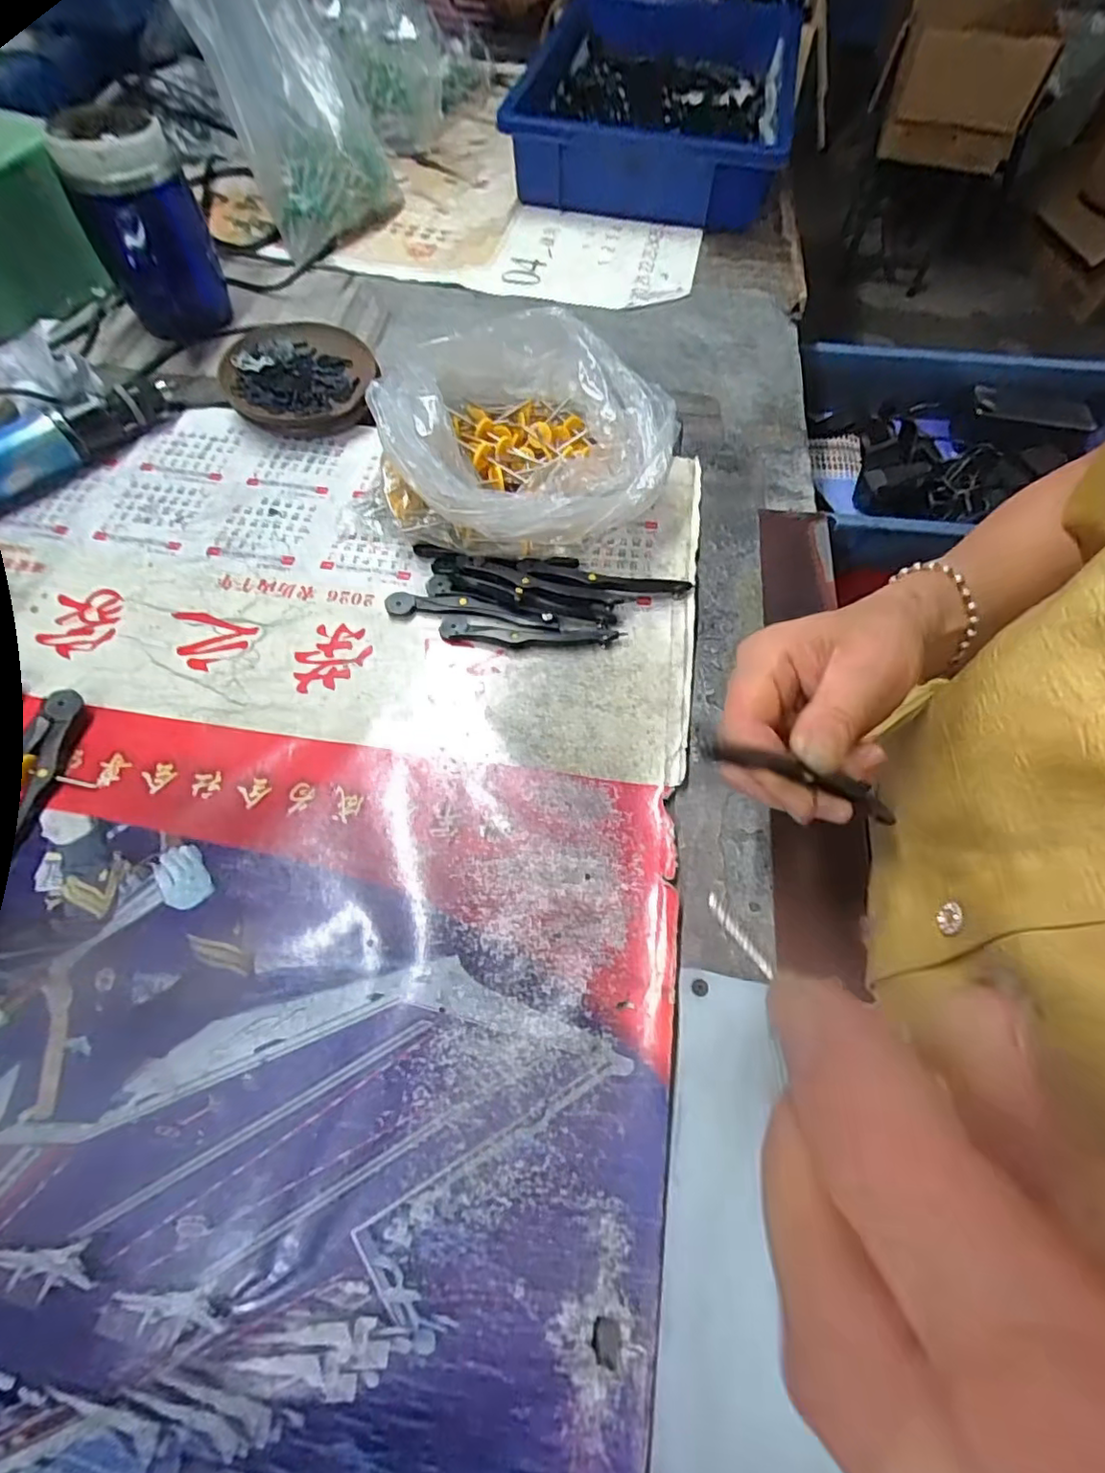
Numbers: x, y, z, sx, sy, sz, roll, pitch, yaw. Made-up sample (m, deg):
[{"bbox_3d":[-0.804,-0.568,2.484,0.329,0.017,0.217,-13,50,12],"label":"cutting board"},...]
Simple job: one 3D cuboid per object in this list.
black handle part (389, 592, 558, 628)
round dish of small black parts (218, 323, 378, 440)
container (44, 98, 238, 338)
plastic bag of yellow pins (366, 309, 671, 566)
[{"bbox_3d":[-0.053,-0.083,0.393,0.111,0.009,0.019,5,62,2],"label":"black handle part"},{"bbox_3d":[-0.203,-0.289,0.487,0.113,0.030,0.111,-8,62,-5],"label":"round dish of small black parts"},{"bbox_3d":[-0.313,-0.394,0.465,0.083,0.132,0.065,-27,65,-14],"label":"container"},{"bbox_3d":[-0.021,-0.197,0.409,0.189,0.087,0.164,22,64,11],"label":"plastic bag of yellow pins"}]

